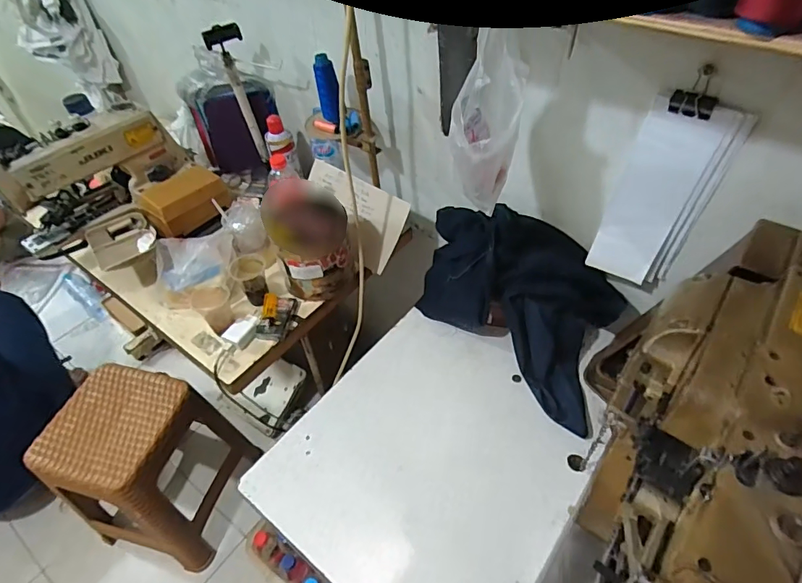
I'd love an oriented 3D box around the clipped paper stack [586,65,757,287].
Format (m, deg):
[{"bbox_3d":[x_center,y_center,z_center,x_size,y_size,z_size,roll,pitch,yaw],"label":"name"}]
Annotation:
[{"bbox_3d":[0.376,-0.136,0.684,0.127,0.292,0.038,28,55,26],"label":"clipped paper stack"}]

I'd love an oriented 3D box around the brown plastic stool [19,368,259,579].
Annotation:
[{"bbox_3d":[-0.652,0.457,1.217,0.336,0.442,0.318,13,50,15],"label":"brown plastic stool"}]

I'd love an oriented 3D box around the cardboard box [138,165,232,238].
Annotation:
[{"bbox_3d":[-0.485,-0.206,1.059,0.087,0.089,0.178,34,58,29],"label":"cardboard box"}]

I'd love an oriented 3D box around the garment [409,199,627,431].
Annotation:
[{"bbox_3d":[0.201,-0.005,0.820,0.405,0.136,0.272,32,57,28],"label":"garment"}]

